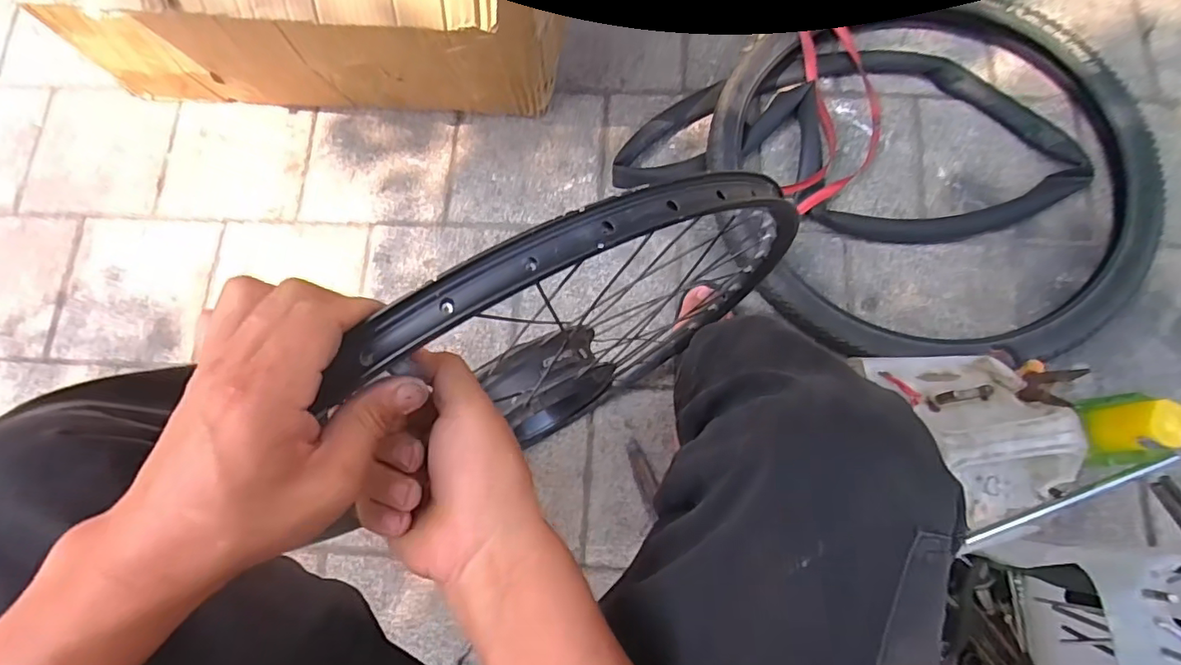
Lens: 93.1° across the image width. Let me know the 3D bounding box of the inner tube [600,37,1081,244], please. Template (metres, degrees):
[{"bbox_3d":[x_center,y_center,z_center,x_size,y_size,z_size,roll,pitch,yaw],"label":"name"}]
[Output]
[{"bbox_3d":[0.393,-0.319,0.862,0.672,0.105,0.340,10,77,5],"label":"inner tube"}]

